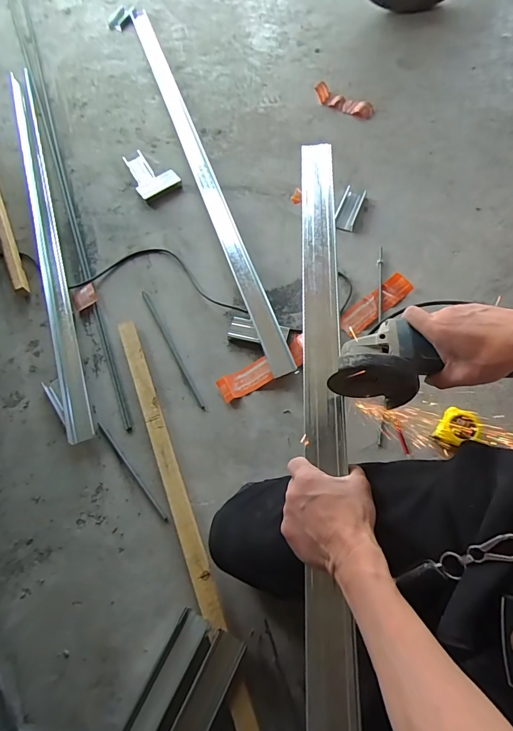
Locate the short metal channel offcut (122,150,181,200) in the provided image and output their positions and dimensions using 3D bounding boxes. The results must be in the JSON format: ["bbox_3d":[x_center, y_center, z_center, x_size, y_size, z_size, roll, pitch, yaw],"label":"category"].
[{"bbox_3d":[-0.284,-0.510,0.987,0.105,0.020,0.167,-33,71,-11],"label":"short metal channel offcut"}]

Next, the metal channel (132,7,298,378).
[{"bbox_3d":[-0.162,-0.545,0.979,0.062,0.028,1.300,-19,69,-5],"label":"metal channel"}]

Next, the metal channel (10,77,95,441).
[{"bbox_3d":[-0.527,-0.358,0.917,0.059,0.029,1.158,-19,69,-5],"label":"metal channel"}]

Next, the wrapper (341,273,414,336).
[{"bbox_3d":[0.254,-0.132,0.800,0.176,0.020,0.055,-37,72,-12],"label":"wrapper"}]

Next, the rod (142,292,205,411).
[{"bbox_3d":[-0.182,-0.036,0.790,0.014,0.007,0.306,-27,70,-9],"label":"rod"}]

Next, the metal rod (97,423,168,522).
[{"bbox_3d":[-0.231,0.194,0.686,0.010,0.008,0.221,-39,72,-12],"label":"metal rod"}]

